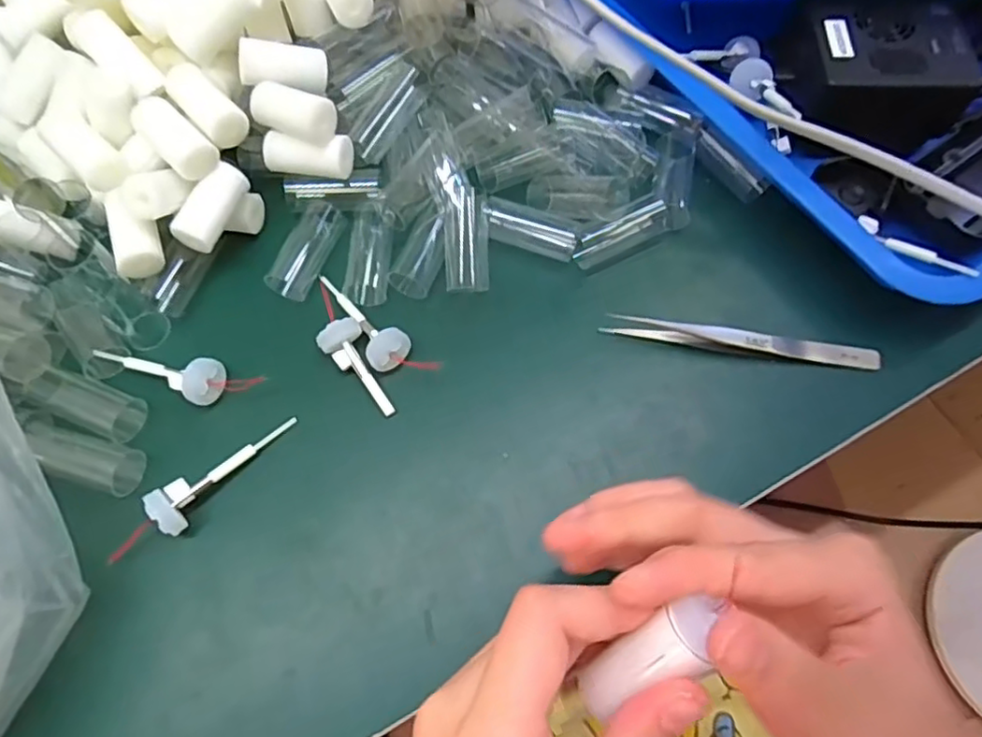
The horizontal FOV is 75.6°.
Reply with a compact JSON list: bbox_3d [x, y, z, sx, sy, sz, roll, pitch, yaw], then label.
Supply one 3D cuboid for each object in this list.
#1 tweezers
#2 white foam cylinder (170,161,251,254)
[{"bbox_3d":[0.120,-0.012,0.302,0.128,0.009,0.014,8,68,4],"label":"tweezers"},{"bbox_3d":[-0.133,-0.076,0.302,0.018,0.020,0.043,18,69,8],"label":"white foam cylinder"}]

